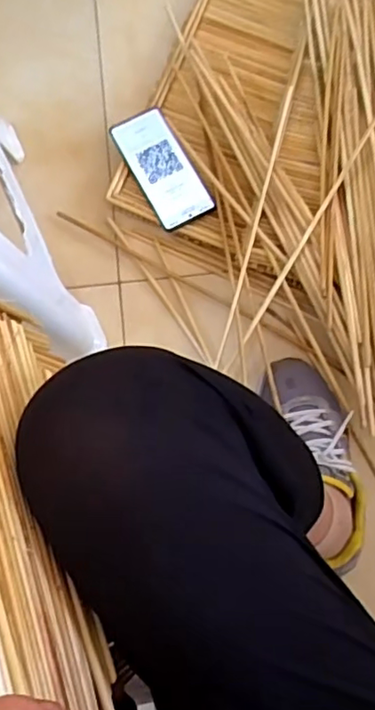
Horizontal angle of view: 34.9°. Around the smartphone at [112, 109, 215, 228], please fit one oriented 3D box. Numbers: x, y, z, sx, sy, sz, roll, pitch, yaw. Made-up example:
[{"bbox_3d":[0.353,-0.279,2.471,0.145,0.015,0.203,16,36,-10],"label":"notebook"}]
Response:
[{"bbox_3d":[-0.032,-0.234,0.745,0.070,0.006,0.158,-27,79,-5],"label":"smartphone"}]

